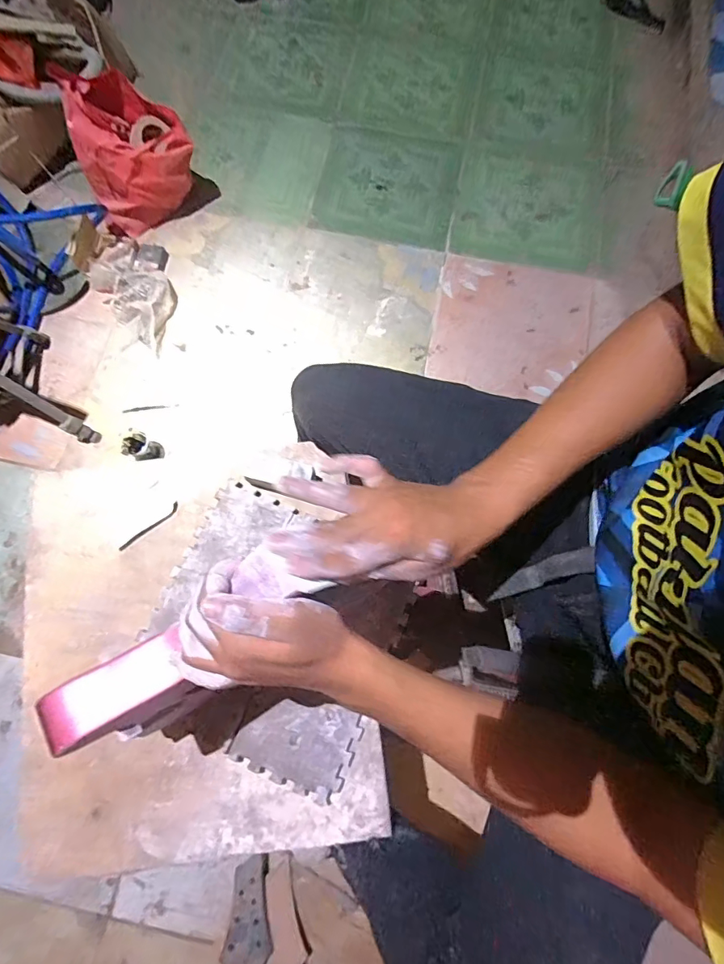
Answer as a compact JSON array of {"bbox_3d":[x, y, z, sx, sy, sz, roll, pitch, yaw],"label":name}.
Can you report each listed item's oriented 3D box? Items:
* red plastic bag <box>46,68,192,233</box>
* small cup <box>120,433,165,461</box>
[{"bbox_3d":[-0.562,-0.826,1.167,0.273,0.293,0.195,-15,76,-4],"label":"red plastic bag"},{"bbox_3d":[-0.500,-0.073,1.068,0.071,0.069,0.066,0,75,0],"label":"small cup"}]

